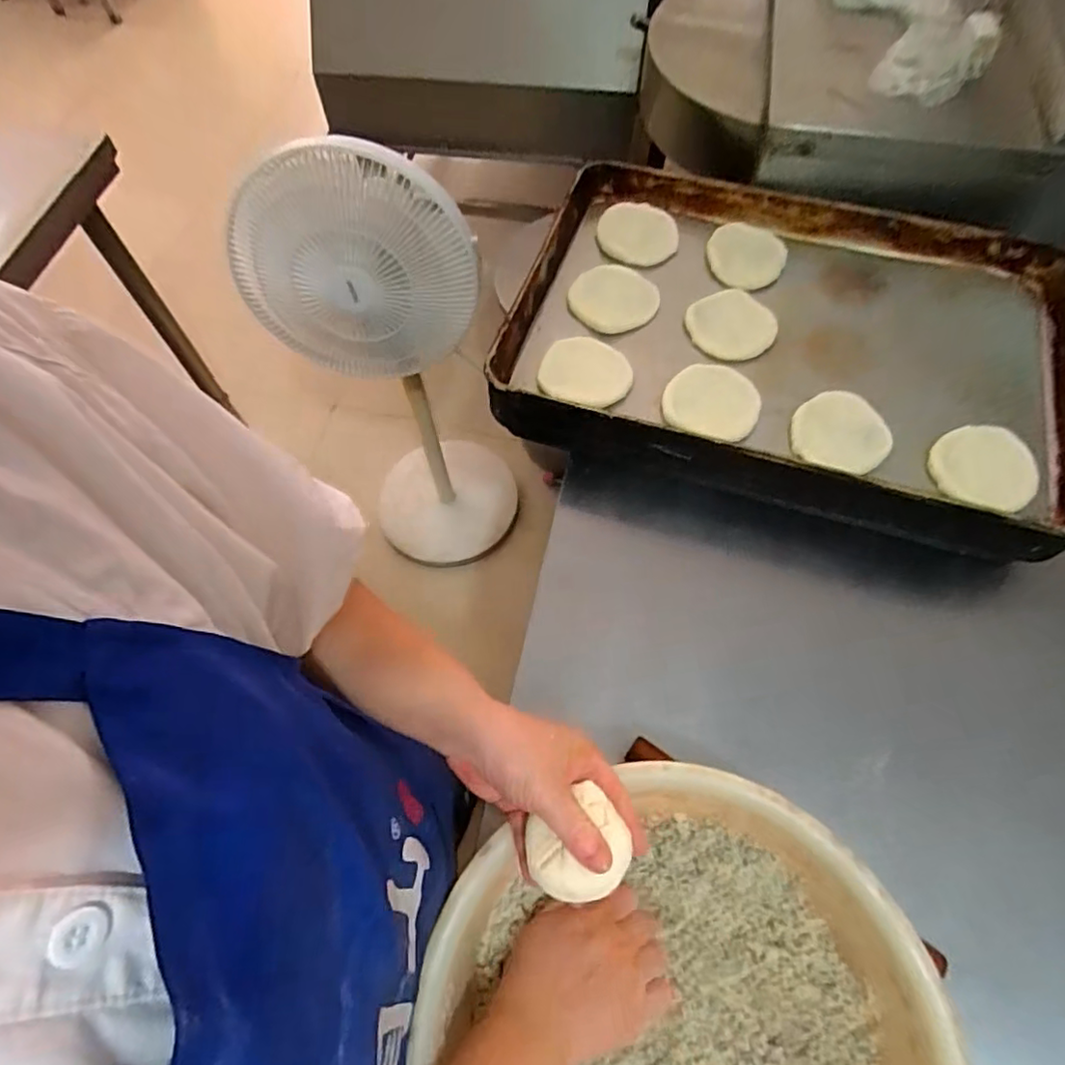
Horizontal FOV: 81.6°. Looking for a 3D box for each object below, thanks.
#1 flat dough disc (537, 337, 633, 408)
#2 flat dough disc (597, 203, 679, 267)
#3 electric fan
[{"bbox_3d":[0.059,-0.180,0.691,0.105,0.011,0.100,2,61,-4],"label":"flat dough disc"},{"bbox_3d":[0.138,-0.388,0.803,0.099,0.015,0.107,0,62,1],"label":"flat dough disc"},{"bbox_3d":[-0.219,-0.268,1.173,0.305,0.889,0.325,36,68,18],"label":"electric fan"}]

